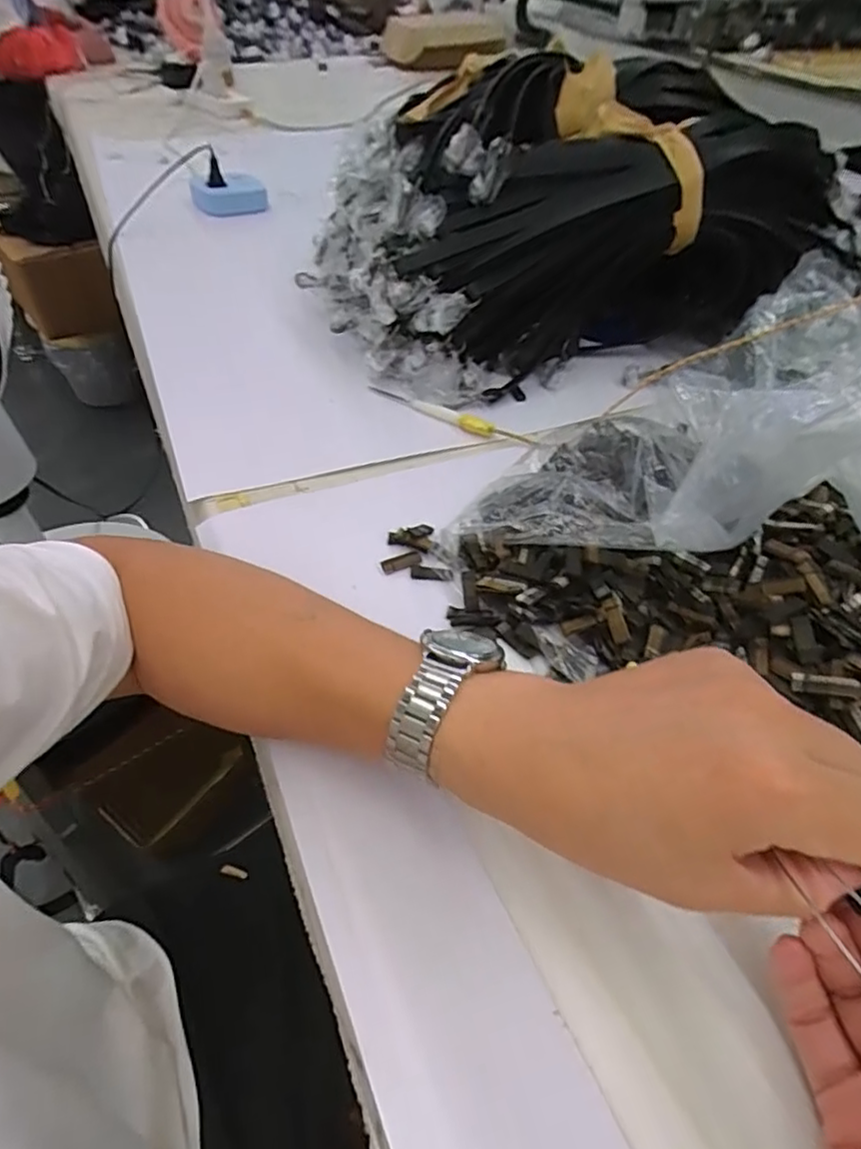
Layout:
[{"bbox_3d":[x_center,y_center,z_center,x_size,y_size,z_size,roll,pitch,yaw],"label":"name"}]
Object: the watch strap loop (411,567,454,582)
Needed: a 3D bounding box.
[{"bbox_3d":[0.001,0.000,0.418,0.028,0.008,0.007,3,48,2],"label":"watch strap loop"}]

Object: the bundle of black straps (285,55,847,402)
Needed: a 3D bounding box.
[{"bbox_3d":[0.125,-0.334,0.592,0.422,0.192,0.255,-19,51,-18],"label":"bundle of black straps"}]

